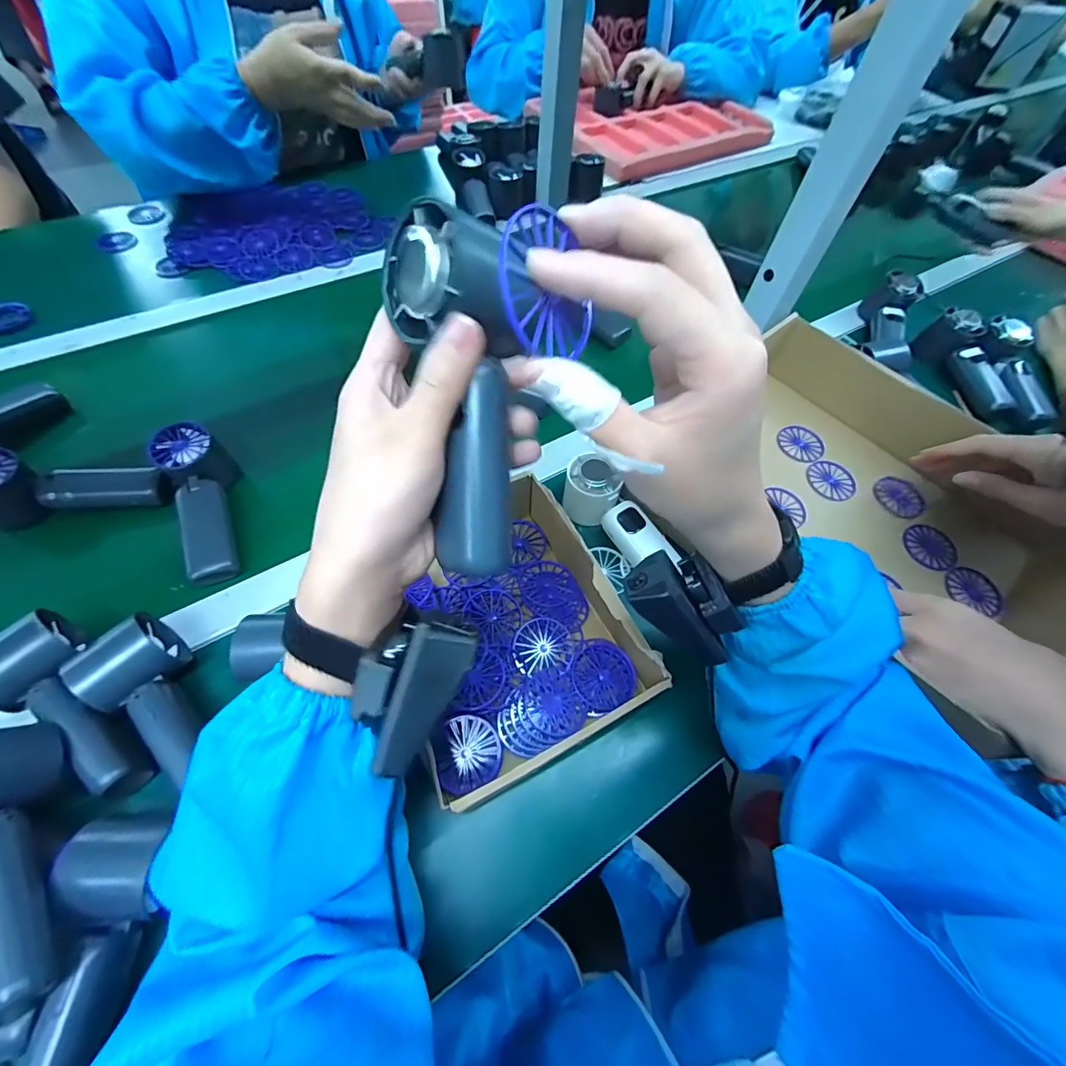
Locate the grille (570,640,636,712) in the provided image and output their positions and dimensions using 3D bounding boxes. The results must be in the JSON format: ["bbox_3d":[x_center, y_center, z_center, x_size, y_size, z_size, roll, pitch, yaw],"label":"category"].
[{"bbox_3d":[0.057,0.117,0.371,0.051,0.010,0.052,2,59,-3],"label":"grille"}]

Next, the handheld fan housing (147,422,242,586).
[{"bbox_3d":[-0.313,-0.023,0.435,0.042,0.065,0.152,-15,78,-13],"label":"handheld fan housing"}]

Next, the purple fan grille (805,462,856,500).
[{"bbox_3d":[0.320,-0.056,0.488,0.051,0.004,0.048,26,61,11],"label":"purple fan grille"}]

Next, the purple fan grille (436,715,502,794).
[{"bbox_3d":[-0.047,0.157,0.325,0.045,0.010,0.046,2,59,-3],"label":"purple fan grille"}]

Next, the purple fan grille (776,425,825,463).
[{"bbox_3d":[0.300,-0.100,0.510,0.051,0.006,0.045,10,59,2],"label":"purple fan grille"}]

